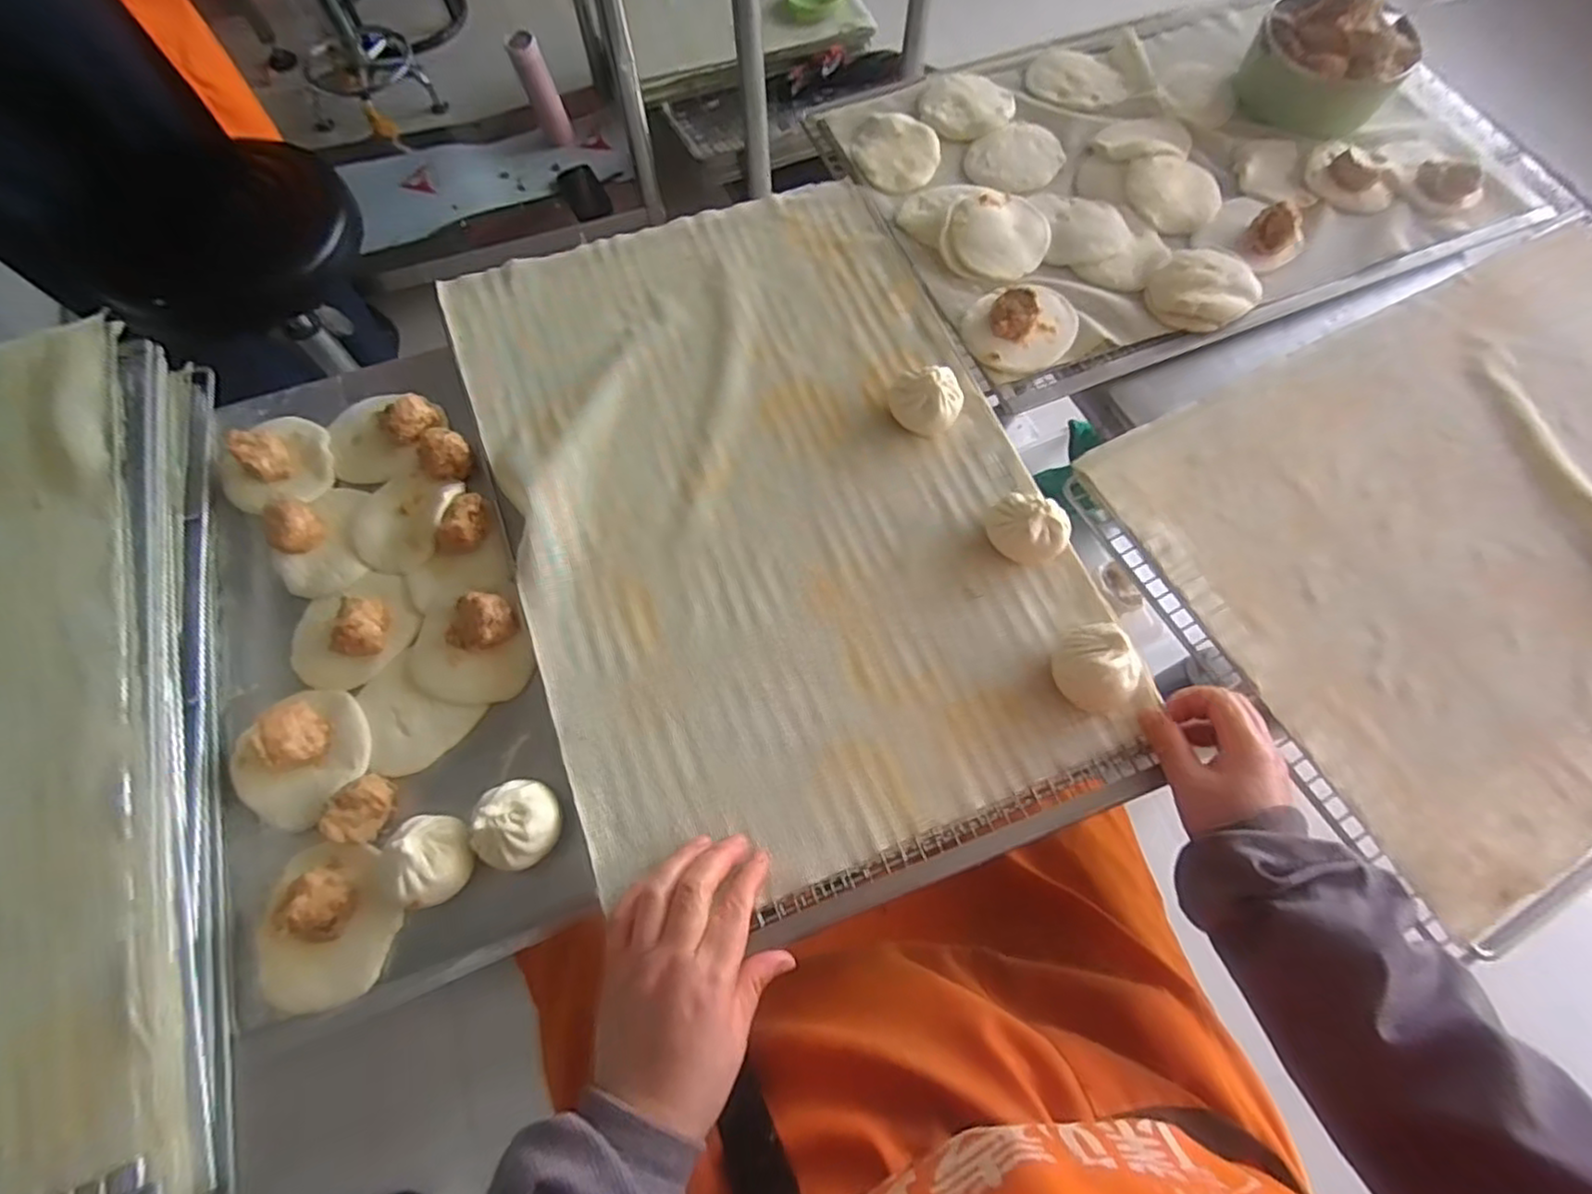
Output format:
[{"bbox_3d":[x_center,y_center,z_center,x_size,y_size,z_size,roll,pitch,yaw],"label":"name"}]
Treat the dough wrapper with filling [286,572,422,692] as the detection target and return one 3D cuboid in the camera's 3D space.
[{"bbox_3d":[-0.326,0.020,0.492,0.088,0.037,0.080,0,68,-1],"label":"dough wrapper with filling"}]

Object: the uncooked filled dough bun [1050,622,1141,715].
[{"bbox_3d":[0.202,0.049,0.461,0.048,0.043,0.055,-33,72,-13],"label":"uncooked filled dough bun"}]

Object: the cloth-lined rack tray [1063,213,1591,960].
[{"bbox_3d":[0.564,-0.069,0.524,0.596,0.029,0.395,-27,71,-11],"label":"cloth-lined rack tray"}]

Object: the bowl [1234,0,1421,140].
[{"bbox_3d":[0.531,-0.541,0.676,0.143,0.084,0.117,34,71,11],"label":"bowl"}]

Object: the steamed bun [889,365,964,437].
[{"bbox_3d":[0.103,-0.155,0.538,0.058,0.039,0.052,10,68,3],"label":"steamed bun"}]

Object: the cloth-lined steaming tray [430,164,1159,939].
[{"bbox_3d":[-0.020,-0.091,0.518,0.388,0.037,0.570,-19,70,-9],"label":"cloth-lined steaming tray"}]

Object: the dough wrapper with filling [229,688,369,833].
[{"bbox_3d":[-0.338,0.103,0.455,0.085,0.044,0.082,0,68,-1],"label":"dough wrapper with filling"}]

